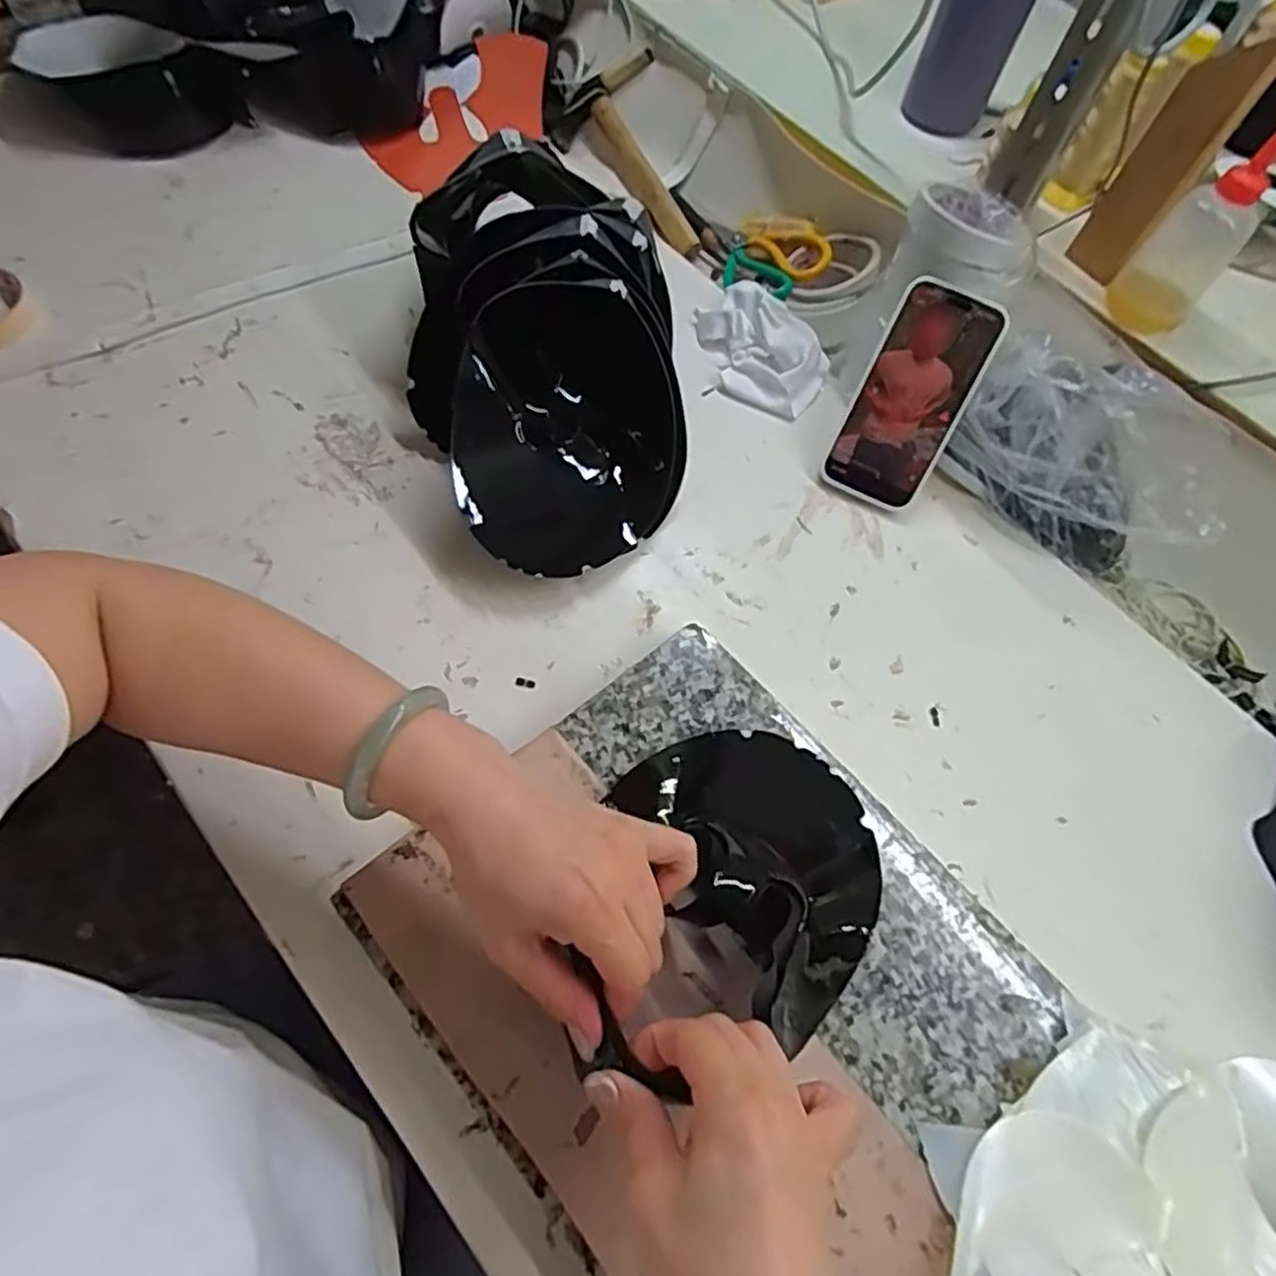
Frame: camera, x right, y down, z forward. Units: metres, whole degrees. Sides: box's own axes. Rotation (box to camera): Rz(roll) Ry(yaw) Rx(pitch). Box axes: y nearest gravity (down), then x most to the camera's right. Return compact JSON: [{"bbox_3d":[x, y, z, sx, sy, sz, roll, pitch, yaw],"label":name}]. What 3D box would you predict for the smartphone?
[{"bbox_3d":[0.213,-0.189,0.591,0.078,0.015,0.167,29,106,12],"label":"smartphone"}]

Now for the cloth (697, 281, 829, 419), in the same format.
[{"bbox_3d":[0.111,-0.263,0.667,0.125,0.024,0.113,29,62,9],"label":"cloth"}]

